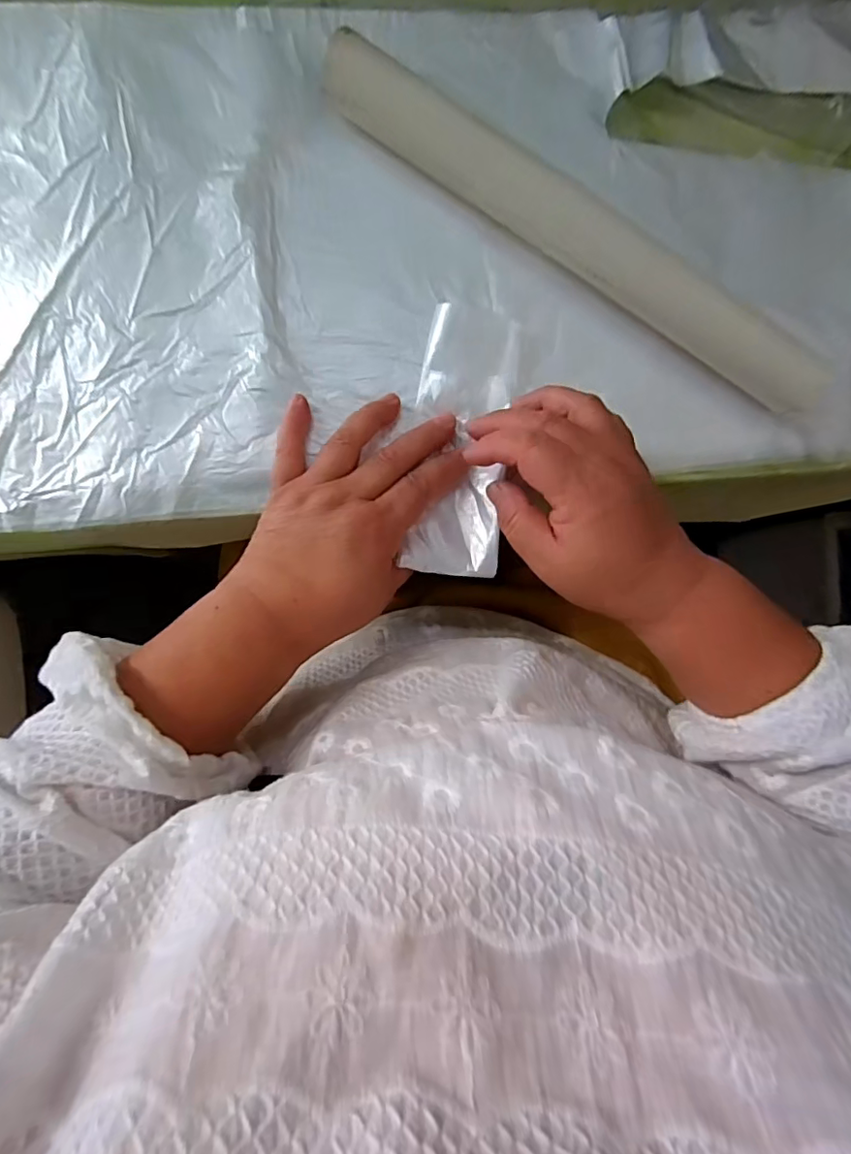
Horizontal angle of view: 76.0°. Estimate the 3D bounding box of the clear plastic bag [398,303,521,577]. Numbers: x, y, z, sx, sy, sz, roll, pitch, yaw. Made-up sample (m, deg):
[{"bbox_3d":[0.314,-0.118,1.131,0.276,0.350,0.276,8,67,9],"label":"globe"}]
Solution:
[{"bbox_3d":[0.024,-0.087,0.350,0.061,0.014,0.171,3,86,-3],"label":"clear plastic bag"}]

